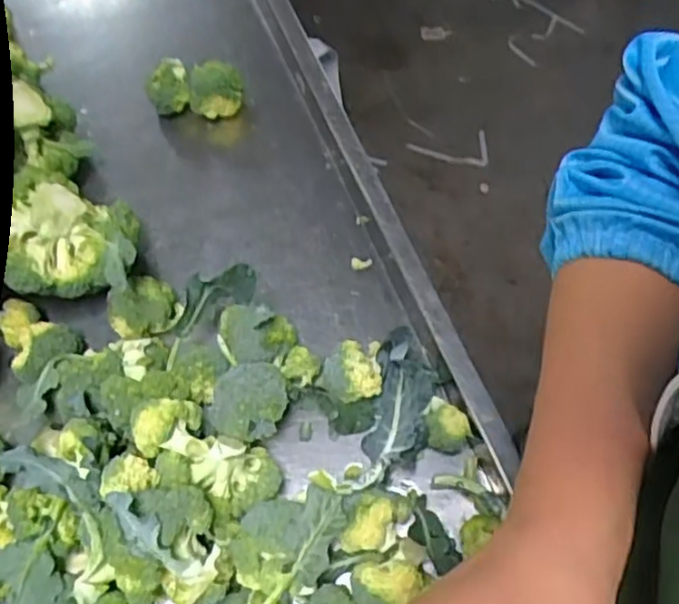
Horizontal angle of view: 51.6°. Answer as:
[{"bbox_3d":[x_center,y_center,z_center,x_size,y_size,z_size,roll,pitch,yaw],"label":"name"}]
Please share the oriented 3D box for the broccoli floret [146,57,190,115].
[{"bbox_3d":[-0.183,-0.226,0.744,0.047,0.057,0.043,-13,65,-7],"label":"broccoli floret"}]

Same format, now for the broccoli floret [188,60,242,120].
[{"bbox_3d":[-0.129,-0.219,0.737,0.056,0.058,0.041,-7,64,-5],"label":"broccoli floret"}]

